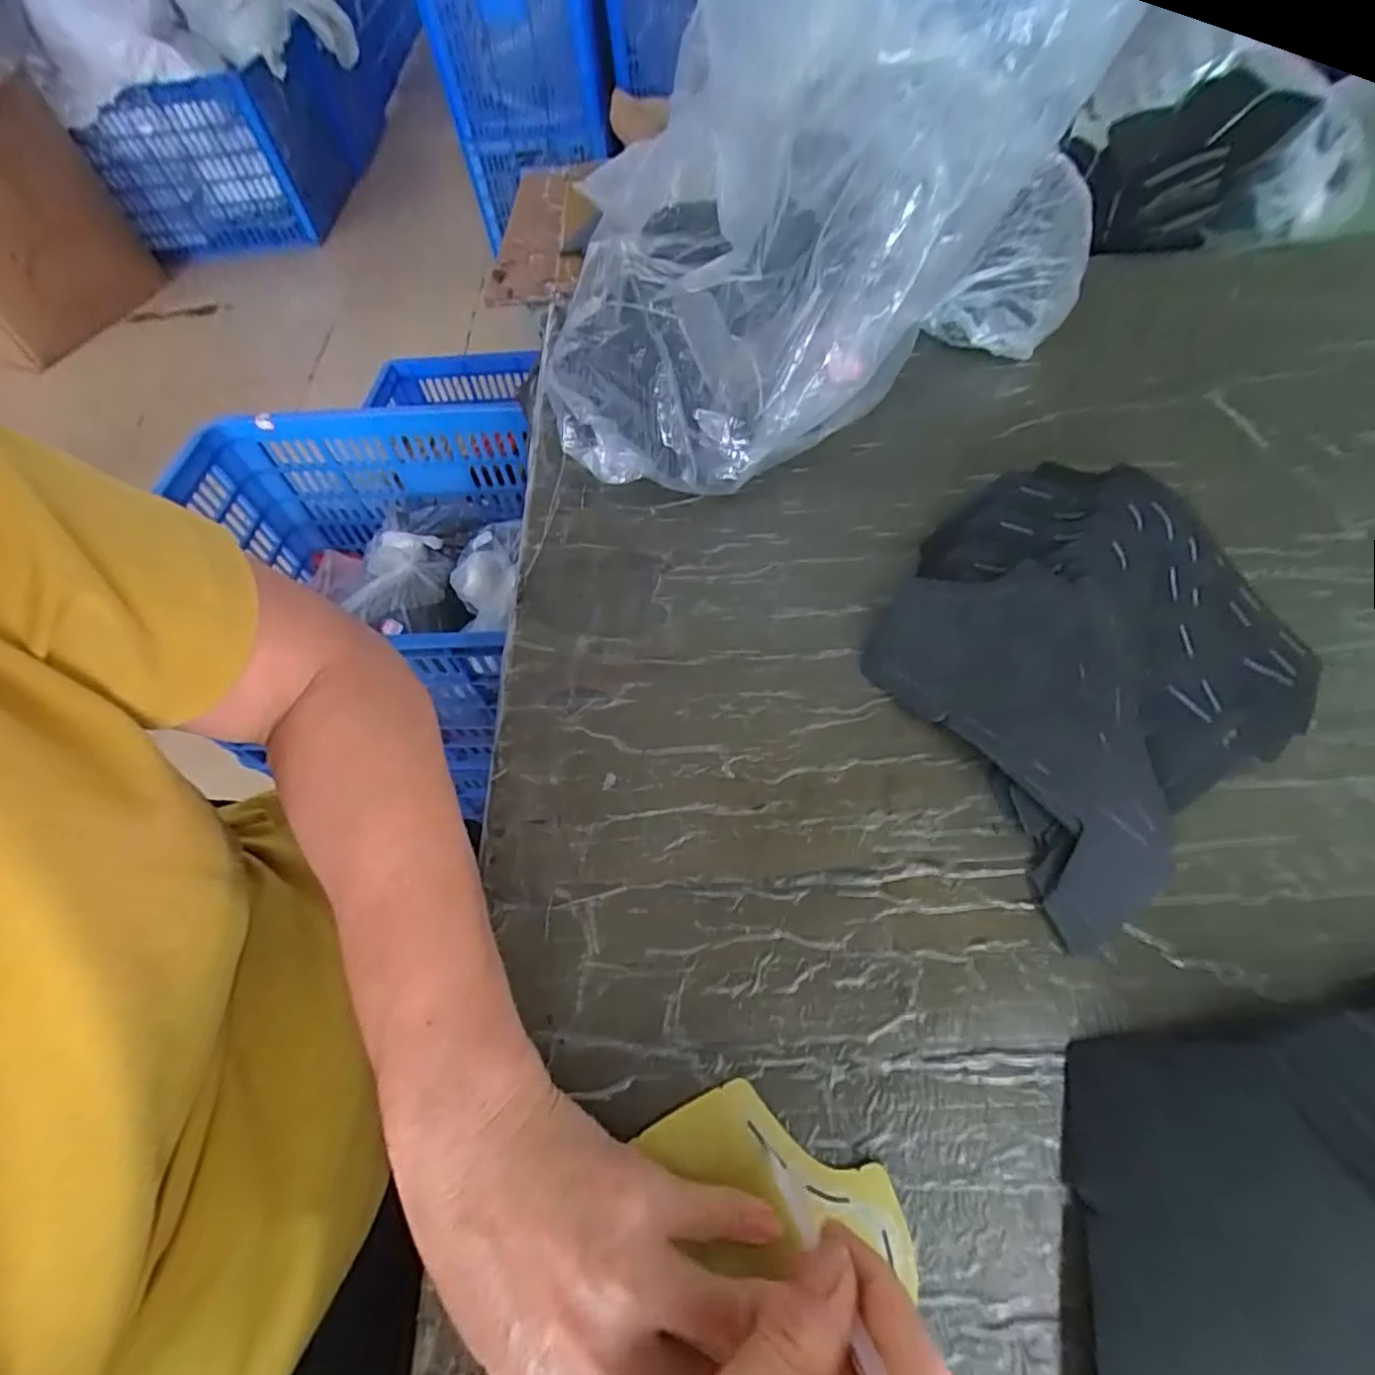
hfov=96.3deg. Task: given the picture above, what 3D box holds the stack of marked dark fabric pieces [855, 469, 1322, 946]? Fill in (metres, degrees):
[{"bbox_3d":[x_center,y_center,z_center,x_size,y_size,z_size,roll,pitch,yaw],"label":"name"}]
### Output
[{"bbox_3d":[0.209,-0.023,0.337,0.230,0.049,0.208,-34,62,-16],"label":"stack of marked dark fabric pieces"}]

